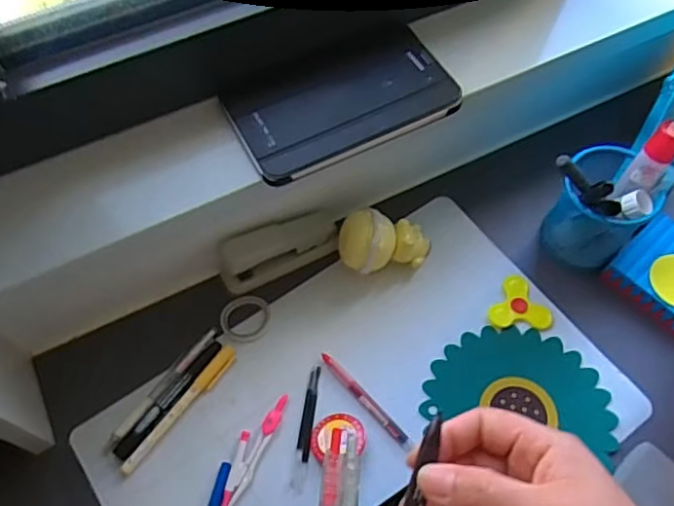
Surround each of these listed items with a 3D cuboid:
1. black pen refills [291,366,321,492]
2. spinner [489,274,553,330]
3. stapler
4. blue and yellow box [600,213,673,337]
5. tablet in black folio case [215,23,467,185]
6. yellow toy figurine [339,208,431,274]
[{"bbox_3d":[-0.027,0.157,0.550,0.012,0.007,0.110,6,61,5],"label":"black pen refills"},{"bbox_3d":[0.183,0.048,0.605,0.059,0.007,0.056,2,60,3],"label":"spinner"},{"bbox_3d":[-0.056,-0.006,0.609,0.125,0.048,0.040,-25,63,-12],"label":"stapler"},{"bbox_3d":[0.333,0.019,0.601,0.094,0.044,0.095,-40,66,-19],"label":"blue and yellow box"},{"bbox_3d":[0.002,-0.138,0.543,0.192,0.019,0.125,-25,62,-12],"label":"tablet in black folio case"},{"bbox_3d":[0.049,-0.010,0.605,0.093,0.054,0.049,-7,60,-2],"label":"yellow toy figurine"}]

